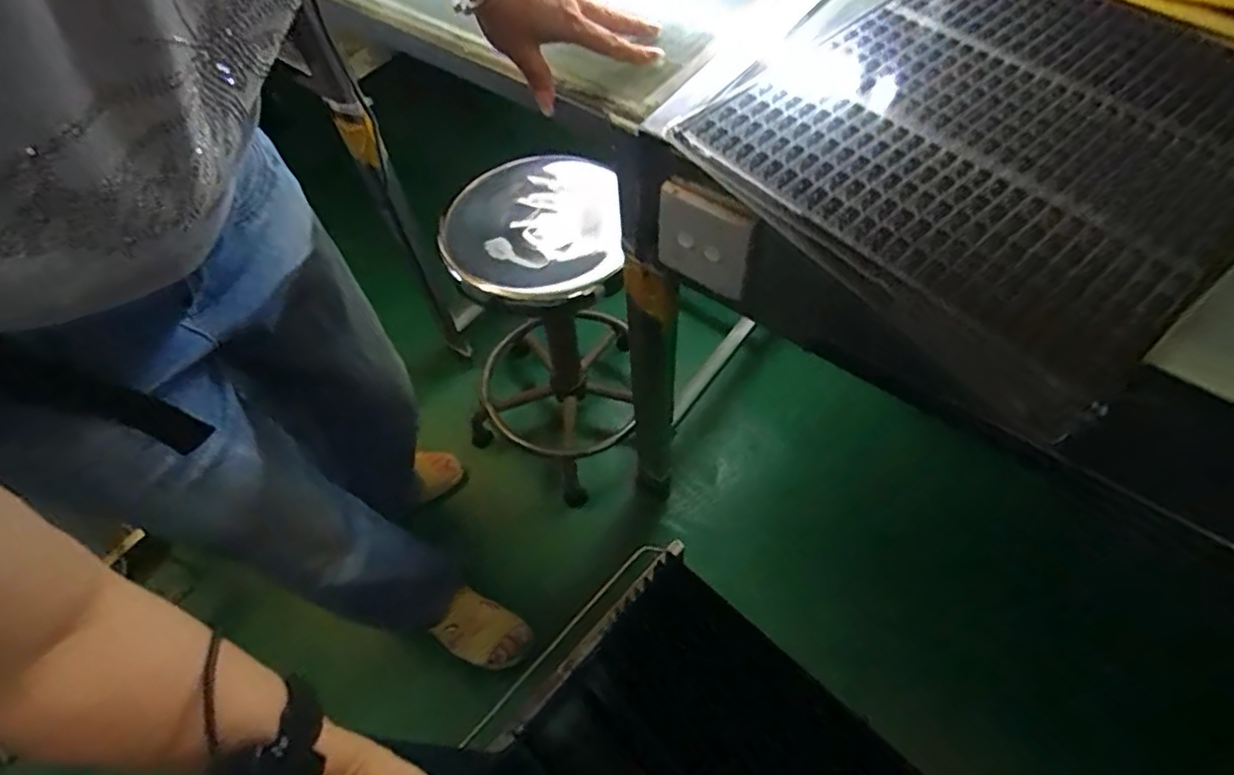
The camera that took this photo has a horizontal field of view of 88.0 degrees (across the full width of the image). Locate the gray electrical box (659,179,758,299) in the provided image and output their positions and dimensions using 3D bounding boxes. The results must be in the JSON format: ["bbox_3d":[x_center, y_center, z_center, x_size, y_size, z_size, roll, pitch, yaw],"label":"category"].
[{"bbox_3d":[0.072,-0.122,0.533,0.085,0.092,0.011,33,65,21],"label":"gray electrical box"}]

